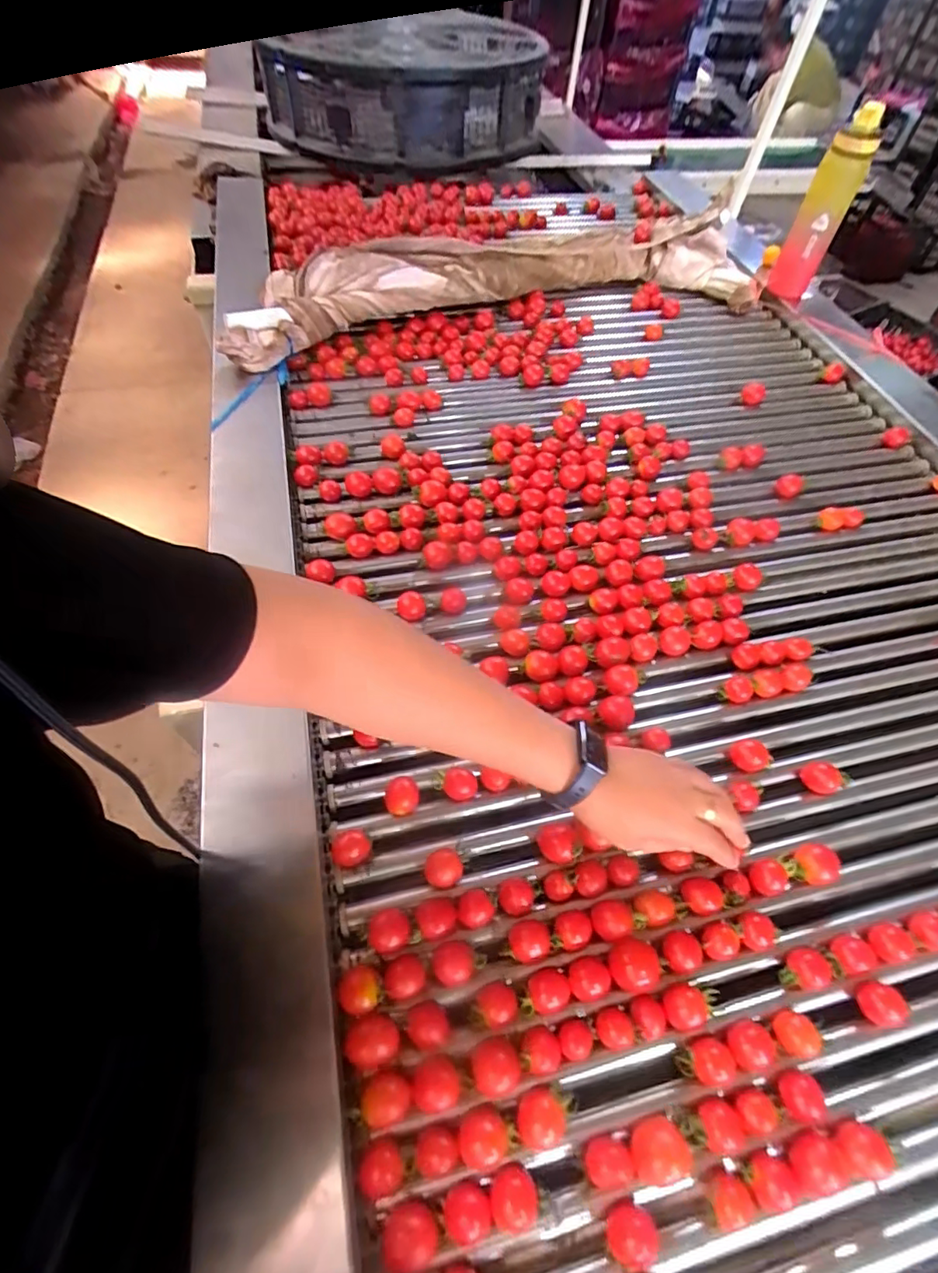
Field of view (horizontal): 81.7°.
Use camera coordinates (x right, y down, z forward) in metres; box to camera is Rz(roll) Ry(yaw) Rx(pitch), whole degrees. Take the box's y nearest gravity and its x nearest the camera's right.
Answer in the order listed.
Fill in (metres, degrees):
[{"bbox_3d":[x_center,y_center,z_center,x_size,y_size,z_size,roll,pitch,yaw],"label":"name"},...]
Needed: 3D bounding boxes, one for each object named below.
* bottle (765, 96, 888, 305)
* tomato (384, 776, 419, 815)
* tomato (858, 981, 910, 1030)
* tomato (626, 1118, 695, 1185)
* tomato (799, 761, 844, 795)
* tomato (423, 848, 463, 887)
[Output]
[{"bbox_3d":[0.525,-0.628,0.814,0.061,0.238,0.066,28,60,13],"label":"bottle"},{"bbox_3d":[-0.057,0.137,0.461,0.028,0.020,0.029,2,58,-3],"label":"tomato"},{"bbox_3d":[0.296,0.267,0.393,0.026,0.023,0.027,5,58,-1],"label":"tomato"},{"bbox_3d":[0.120,0.325,0.345,0.036,0.025,0.029,-4,58,-6],"label":"tomato"},{"bbox_3d":[0.314,0.127,0.486,0.026,0.022,0.029,-21,62,-16],"label":"tomato"},{"bbox_3d":[-0.020,0.185,0.431,0.029,0.022,0.026,-5,59,-7],"label":"tomato"}]

